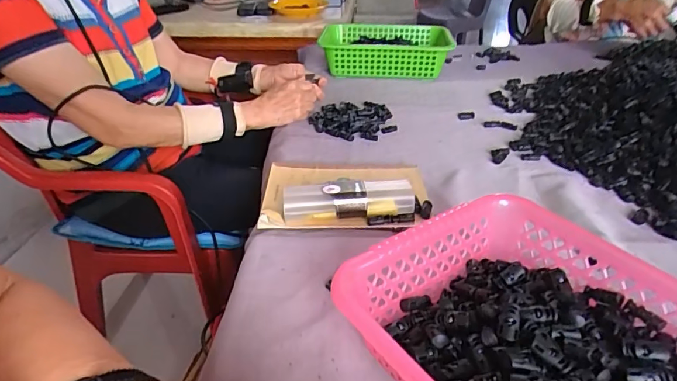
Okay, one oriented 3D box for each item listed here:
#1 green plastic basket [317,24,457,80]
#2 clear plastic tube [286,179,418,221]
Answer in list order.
[{"bbox_3d":[0.109,-0.332,1.052,0.306,0.080,0.227,4,32,5],"label":"green plastic basket"},{"bbox_3d":[0.011,0.014,0.529,0.155,0.040,0.043,-5,33,-8],"label":"clear plastic tube"}]

